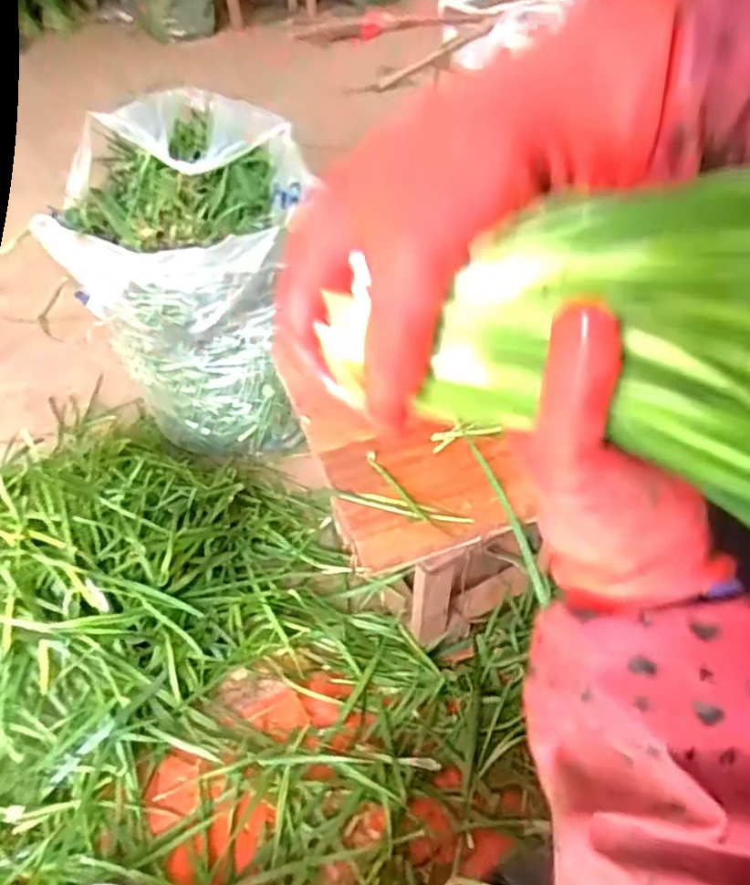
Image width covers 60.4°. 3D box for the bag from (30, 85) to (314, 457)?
[{"bbox_3d":[-0.313,-0.324,1.155,0.362,0.407,0.442,-8,45,-2],"label":"bag"}]

